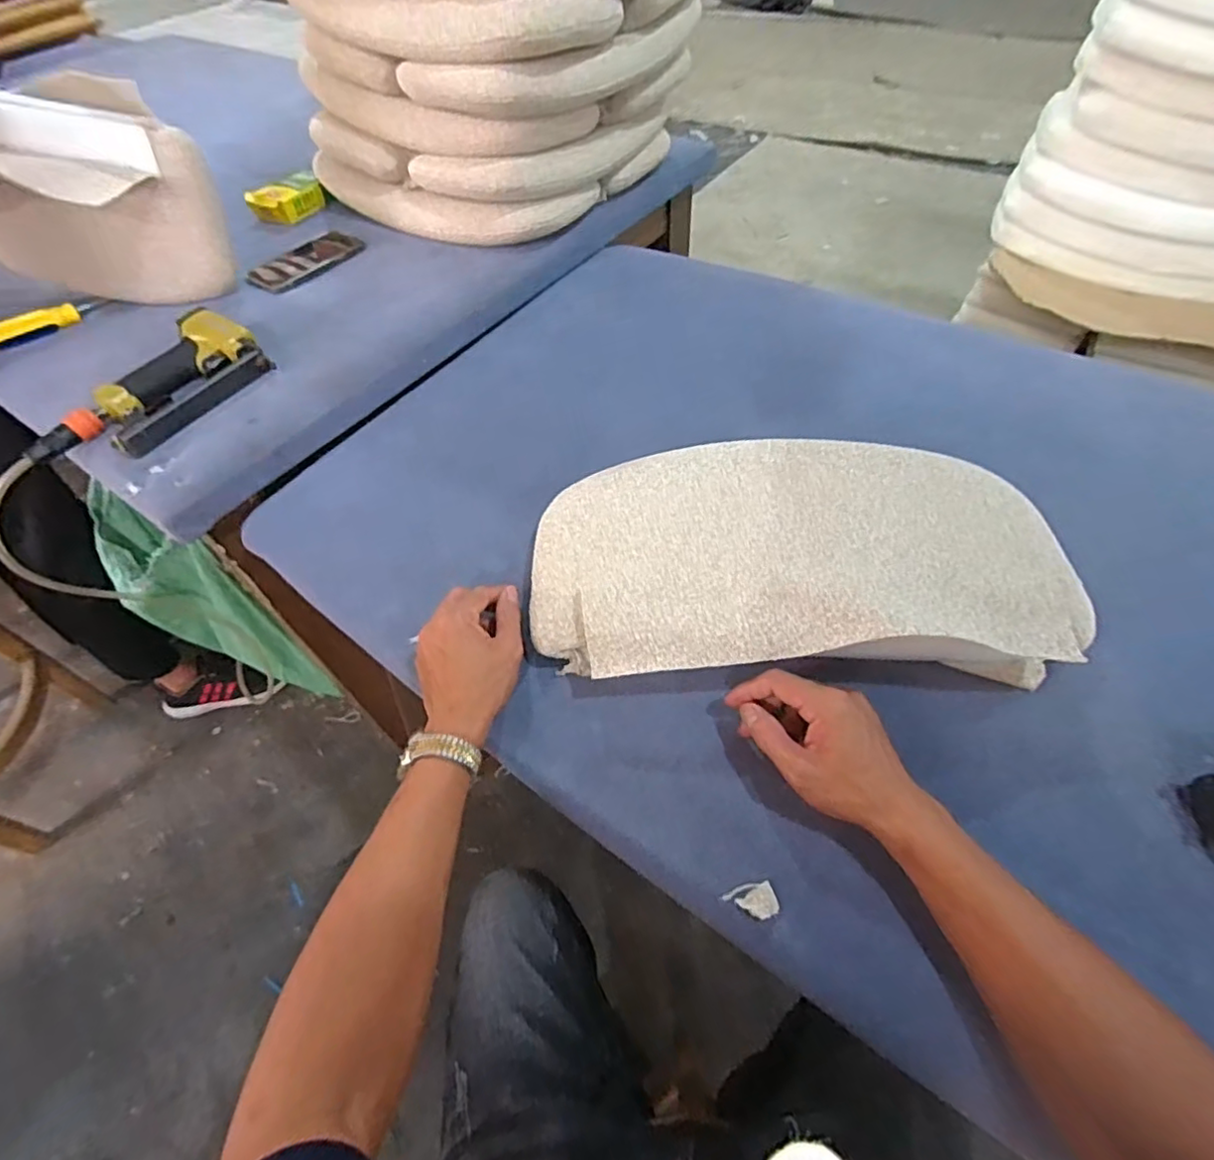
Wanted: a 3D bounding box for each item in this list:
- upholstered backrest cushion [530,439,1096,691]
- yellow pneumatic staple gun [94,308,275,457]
[{"bbox_3d":[0.154,-0.017,0.522,0.435,0.088,0.234,2,54,6],"label":"upholstered backrest cushion"},{"bbox_3d":[-0.490,-0.228,0.698,0.122,0.047,0.191,30,61,23],"label":"yellow pneumatic staple gun"}]

